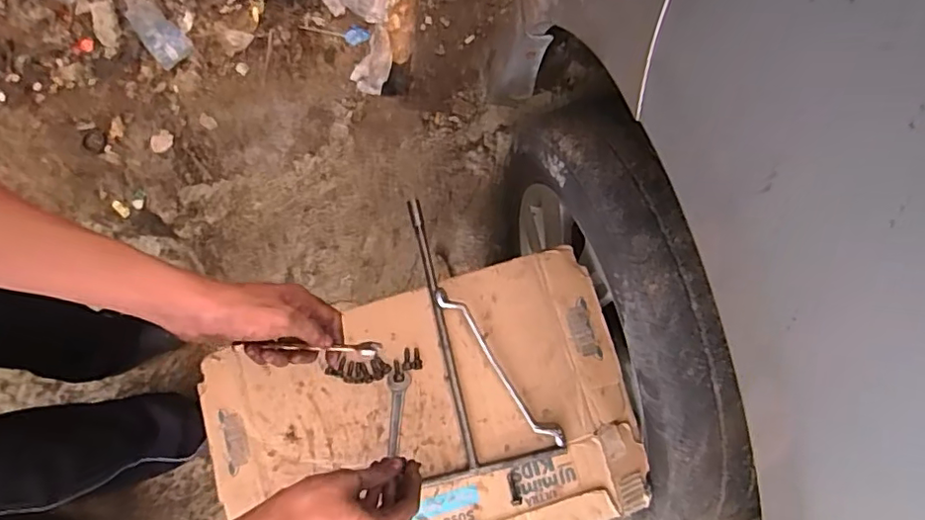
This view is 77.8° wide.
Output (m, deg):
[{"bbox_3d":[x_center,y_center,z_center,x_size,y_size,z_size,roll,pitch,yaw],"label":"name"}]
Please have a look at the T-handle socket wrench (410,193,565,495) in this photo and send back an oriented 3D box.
[{"bbox_3d":[0.007,0.076,0.623,0.157,0.027,0.296,-10,77,-4],"label":"T-handle socket wrench"}]

